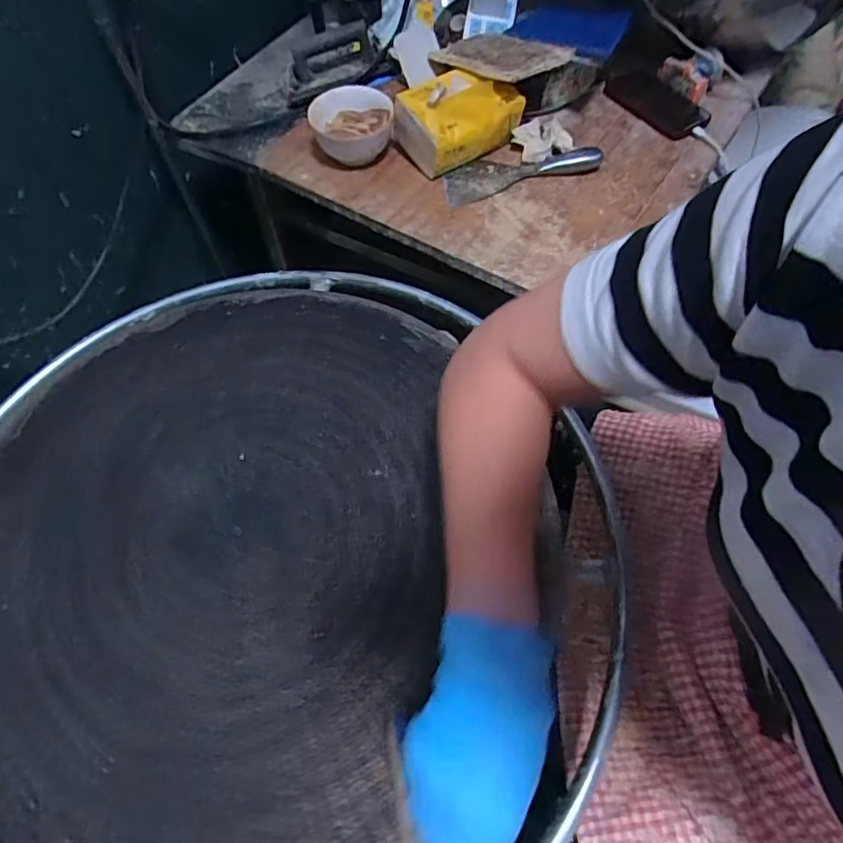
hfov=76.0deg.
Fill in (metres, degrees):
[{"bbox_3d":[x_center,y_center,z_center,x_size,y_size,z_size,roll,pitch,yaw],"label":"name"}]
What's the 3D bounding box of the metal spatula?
[{"bbox_3d":[0.142,-0.354,0.759,0.218,0.027,0.072,-10,61,-4],"label":"metal spatula"}]

